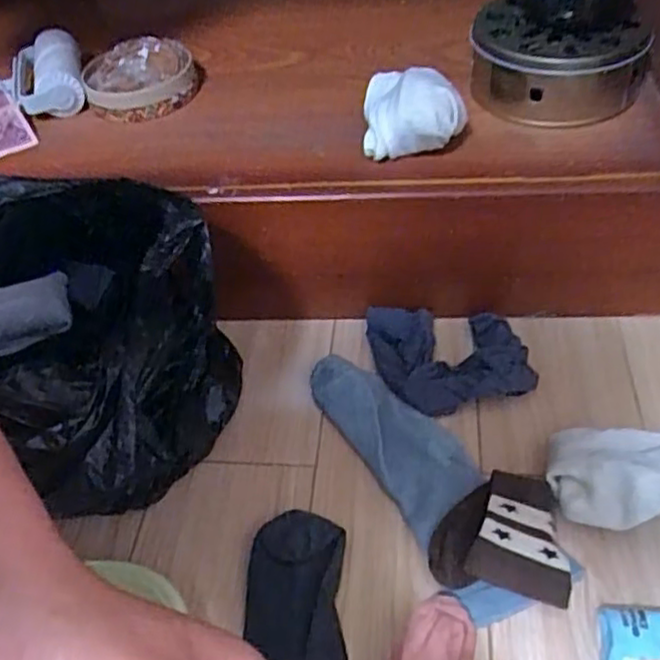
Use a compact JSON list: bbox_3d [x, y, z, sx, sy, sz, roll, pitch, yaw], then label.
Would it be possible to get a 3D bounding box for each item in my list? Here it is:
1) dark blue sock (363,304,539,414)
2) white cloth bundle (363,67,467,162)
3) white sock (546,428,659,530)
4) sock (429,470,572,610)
[{"bbox_3d":[0.097,0.017,0.578,0.118,0.023,0.116,-10,47,-4],"label":"dark blue sock"},{"bbox_3d":[0.067,-0.175,0.545,0.077,0.052,0.063,1,48,8],"label":"white cloth bundle"},{"bbox_3d":[0.226,0.096,0.477,0.145,0.046,0.082,-4,47,2],"label":"white sock"},{"bbox_3d":[0.114,0.134,0.462,0.087,0.026,0.076,4,48,9],"label":"sock"}]

